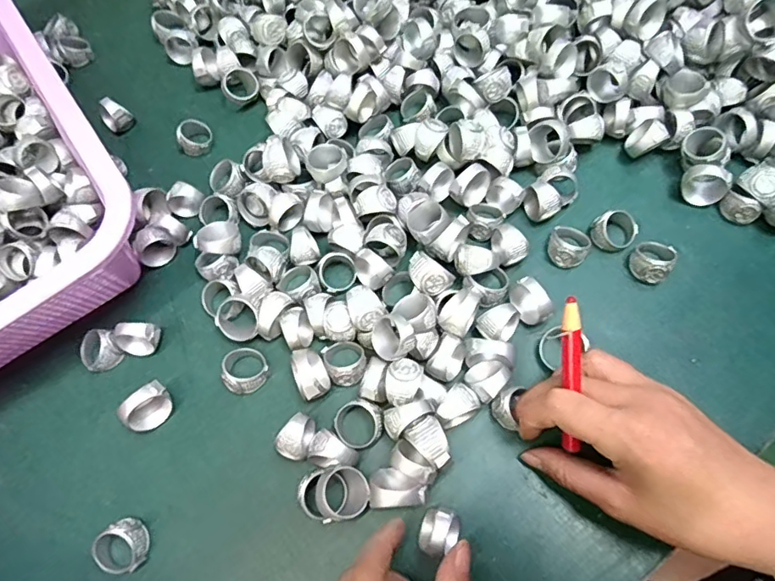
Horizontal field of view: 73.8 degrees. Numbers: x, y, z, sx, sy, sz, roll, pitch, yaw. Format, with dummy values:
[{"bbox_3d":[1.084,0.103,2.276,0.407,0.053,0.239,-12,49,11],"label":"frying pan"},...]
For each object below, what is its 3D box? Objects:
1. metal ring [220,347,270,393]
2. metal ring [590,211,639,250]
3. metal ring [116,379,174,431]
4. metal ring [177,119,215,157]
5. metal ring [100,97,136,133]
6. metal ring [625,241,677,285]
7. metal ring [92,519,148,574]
[{"bbox_3d":[-0.084,0.048,0.303,0.026,0.012,0.027,-19,67,-33],"label":"metal ring"},{"bbox_3d":[0.141,-0.038,0.320,0.026,0.015,0.024,-1,67,3],"label":"metal ring"},{"bbox_3d":[-0.135,0.067,0.295,0.027,0.022,0.017,-37,70,-12],"label":"metal ring"},{"bbox_3d":[-0.139,-0.111,0.373,0.022,0.019,0.019,-25,68,-7],"label":"metal ring"},{"bbox_3d":[-0.201,-0.130,0.383,0.018,0.024,0.018,-1,67,3],"label":"metal ring"},{"bbox_3d":[0.160,-0.020,0.310,0.024,0.016,0.027,34,73,16],"label":"metal ring"},{"bbox_3d":[-0.139,0.135,0.270,0.024,0.016,0.024,-1,67,3],"label":"metal ring"}]

